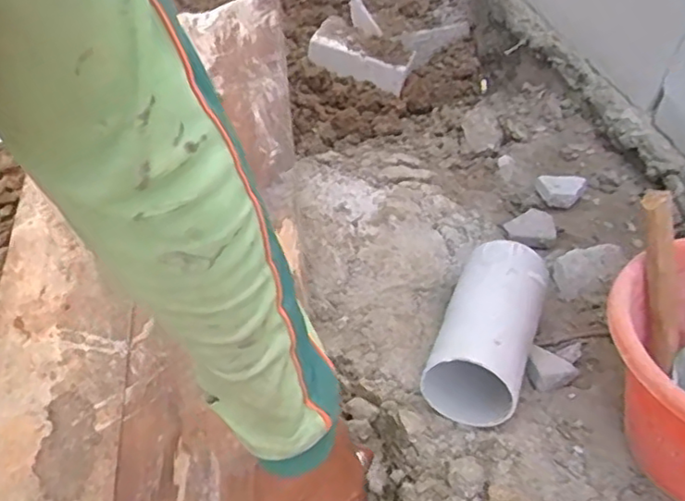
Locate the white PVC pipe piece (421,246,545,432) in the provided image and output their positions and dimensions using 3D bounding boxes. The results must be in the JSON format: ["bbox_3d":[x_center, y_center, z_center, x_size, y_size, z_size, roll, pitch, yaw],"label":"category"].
[{"bbox_3d":[0.153,0.078,0.663,0.086,0.092,0.198,20,47,13],"label":"white PVC pipe piece"}]

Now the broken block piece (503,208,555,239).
[{"bbox_3d":[0.246,-0.034,0.841,0.068,0.014,0.045,-7,47,-12],"label":"broken block piece"}]

